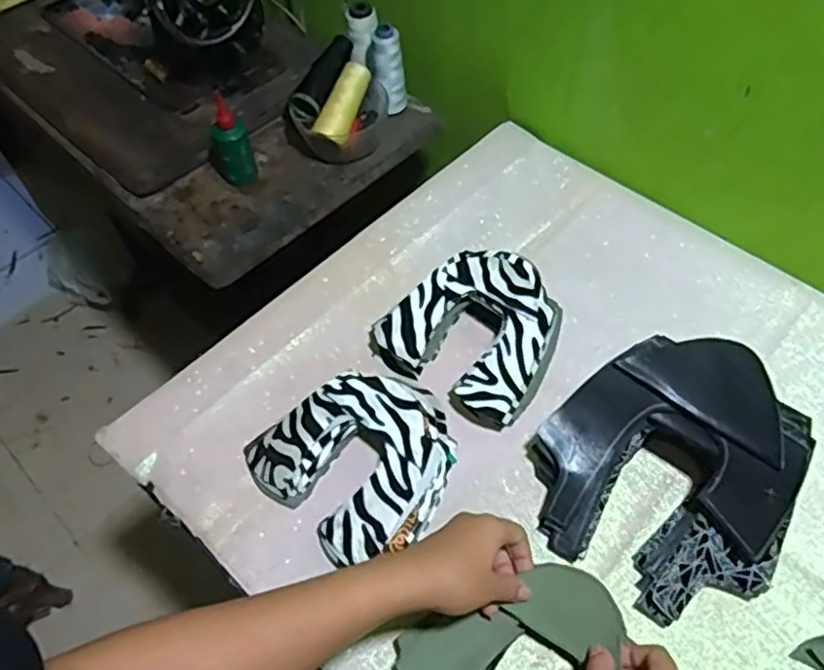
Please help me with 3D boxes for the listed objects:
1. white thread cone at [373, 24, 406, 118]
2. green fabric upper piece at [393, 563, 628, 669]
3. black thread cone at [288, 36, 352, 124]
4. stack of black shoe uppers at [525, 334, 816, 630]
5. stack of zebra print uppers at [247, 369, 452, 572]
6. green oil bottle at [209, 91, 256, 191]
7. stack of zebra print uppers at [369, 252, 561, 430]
[{"bbox_3d":[-0.028,-0.333,0.862,0.041,0.118,0.042,-5,55,0],"label":"white thread cone"},{"bbox_3d":[0.088,0.244,0.496,0.160,0.039,0.145,36,64,24],"label":"green fabric upper piece"},{"bbox_3d":[-0.115,-0.324,0.847,0.048,0.038,0.125,12,57,11],"label":"black thread cone"},{"bbox_3d":[0.201,0.109,0.539,0.192,0.111,0.185,19,58,15],"label":"stack of black shoe uppers"},{"bbox_3d":[-0.045,0.108,0.601,0.160,0.047,0.156,37,65,25],"label":"stack of zebra print uppers"},{"bbox_3d":[-0.223,-0.231,0.813,0.052,0.108,0.051,-17,56,-9],"label":"green oil bottle"},{"bbox_3d":[0.064,-0.009,0.661,0.163,0.066,0.139,33,63,23],"label":"stack of zebra print uppers"}]

